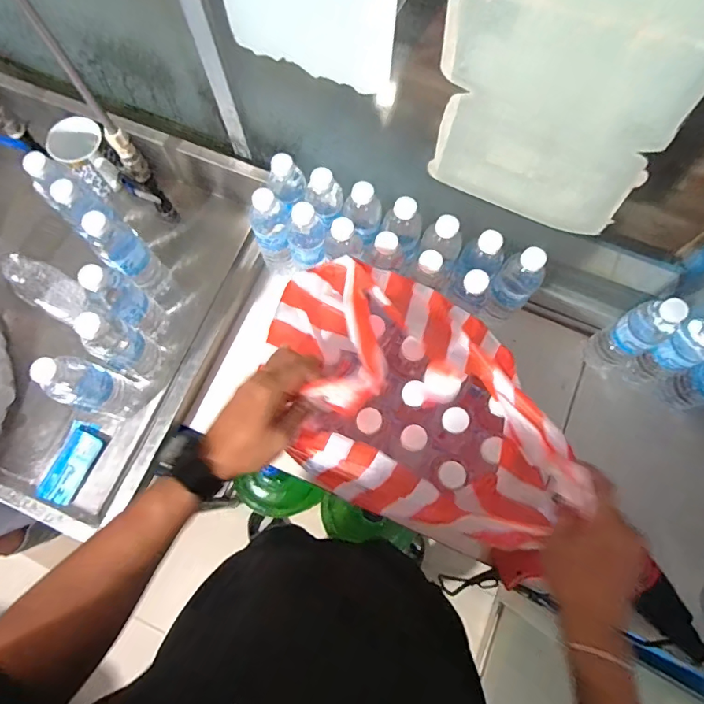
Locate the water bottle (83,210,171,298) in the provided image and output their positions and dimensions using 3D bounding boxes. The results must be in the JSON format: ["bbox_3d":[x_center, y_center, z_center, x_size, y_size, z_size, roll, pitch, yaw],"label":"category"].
[{"bbox_3d":[-0.323,-0.134,0.704,0.059,0.211,0.056,-43,78,-11],"label":"water bottle"}]

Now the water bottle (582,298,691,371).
[{"bbox_3d":[0.422,-0.023,0.712,0.059,0.204,0.065,-28,75,-8],"label":"water bottle"}]

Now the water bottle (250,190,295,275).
[{"bbox_3d":[-0.117,-0.183,0.751,0.056,0.193,0.054,0,73,0],"label":"water bottle"}]

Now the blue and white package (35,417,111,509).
[{"bbox_3d":[-0.426,0.169,0.715,0.061,0.010,0.121,22,75,7],"label":"blue and white package"}]

